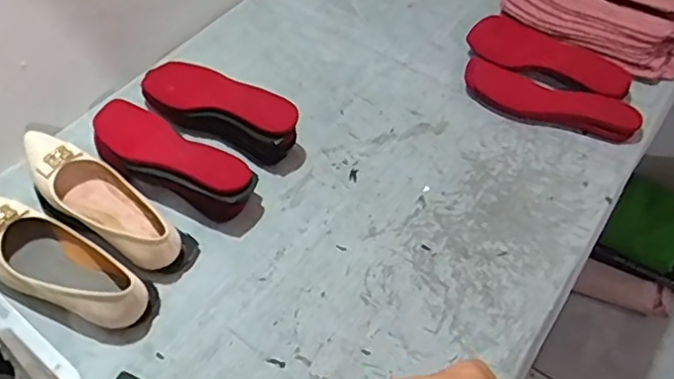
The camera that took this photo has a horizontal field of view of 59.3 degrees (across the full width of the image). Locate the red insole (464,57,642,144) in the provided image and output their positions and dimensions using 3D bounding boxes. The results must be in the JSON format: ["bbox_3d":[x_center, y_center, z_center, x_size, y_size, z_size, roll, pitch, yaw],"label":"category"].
[{"bbox_3d":[0.304,-0.128,0.857,0.252,0.039,0.081,22,55,17],"label":"red insole"}]

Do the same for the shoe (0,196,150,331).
[{"bbox_3d":[-0.317,0.083,0.665,0.249,0.068,0.090,29,57,21],"label":"shoe"}]

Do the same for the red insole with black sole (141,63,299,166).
[{"bbox_3d":[-0.163,-0.115,0.826,0.249,0.070,0.079,22,55,17],"label":"red insole with black sole"}]

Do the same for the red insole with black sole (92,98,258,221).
[{"bbox_3d":[-0.215,-0.034,0.760,0.242,0.066,0.082,30,58,22],"label":"red insole with black sole"}]

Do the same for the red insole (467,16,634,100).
[{"bbox_3d":[0.318,-0.197,0.894,0.239,0.030,0.088,27,66,19],"label":"red insole"}]

